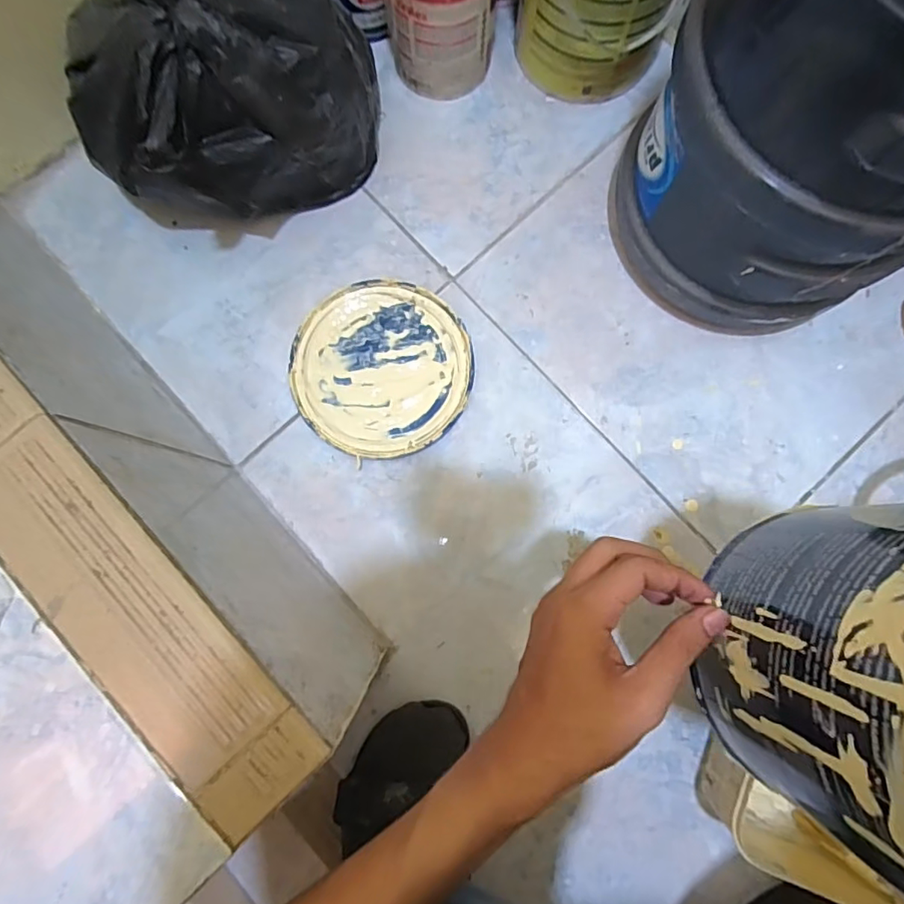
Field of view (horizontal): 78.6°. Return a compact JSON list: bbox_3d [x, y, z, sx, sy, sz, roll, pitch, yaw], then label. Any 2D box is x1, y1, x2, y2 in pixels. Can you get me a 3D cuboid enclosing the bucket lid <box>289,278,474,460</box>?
[{"bbox_3d":[-0.070,-0.085,0.556,0.176,0.010,0.173,0,82,-1],"label":"bucket lid"}]

